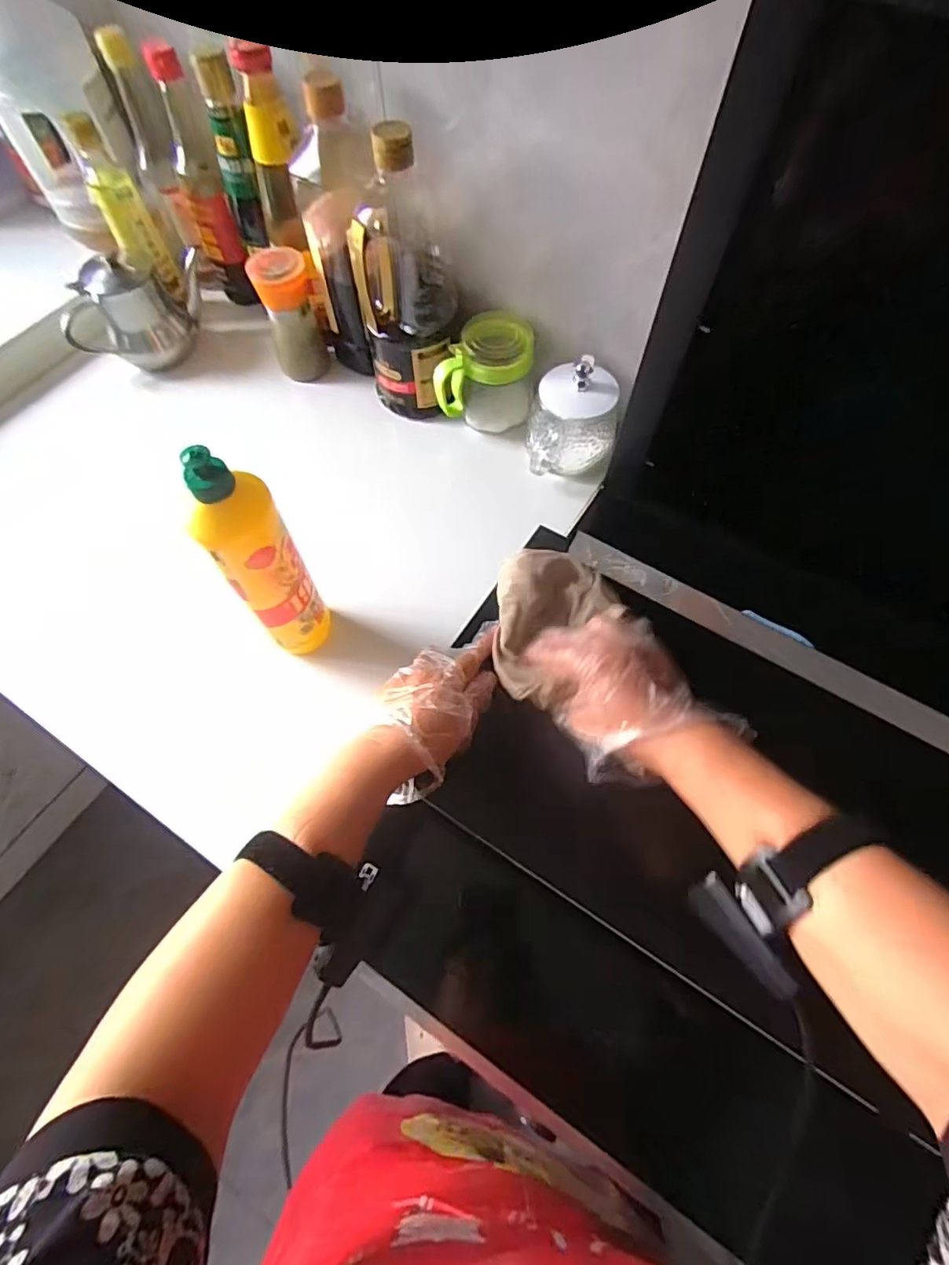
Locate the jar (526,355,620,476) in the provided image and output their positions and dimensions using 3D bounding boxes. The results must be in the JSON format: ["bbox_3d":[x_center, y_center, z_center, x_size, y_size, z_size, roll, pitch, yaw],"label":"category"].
[{"bbox_3d":[0.106,-0.231,0.590,0.090,0.092,0.093,0,65,0],"label":"jar"}]

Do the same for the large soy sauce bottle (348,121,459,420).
[{"bbox_3d":[-0.071,-0.364,0.574,0.098,0.245,0.130,-3,65,-1],"label":"large soy sauce bottle"}]

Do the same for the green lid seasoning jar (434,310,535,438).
[{"bbox_3d":[0.012,-0.289,0.617,0.104,0.098,0.070,4,65,3],"label":"green lid seasoning jar"}]

